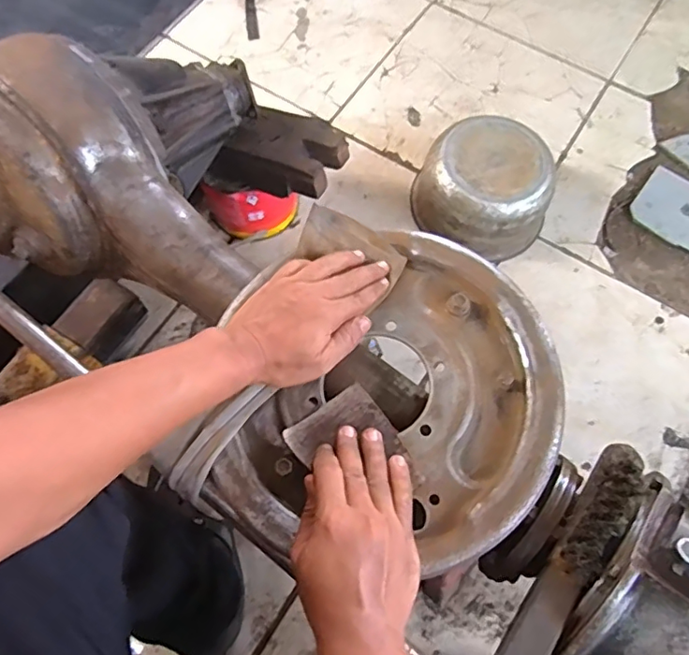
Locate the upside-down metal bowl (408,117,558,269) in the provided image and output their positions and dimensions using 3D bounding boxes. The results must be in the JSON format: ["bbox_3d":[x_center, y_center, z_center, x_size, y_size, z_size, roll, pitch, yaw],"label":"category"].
[{"bbox_3d":[0.232,-0.234,0.914,0.222,0.125,0.204,20,70,7],"label":"upside-down metal bowl"}]

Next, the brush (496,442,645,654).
[{"bbox_3d":[0.170,0.191,0.410,0.041,0.032,0.227,35,72,12],"label":"brush"}]

